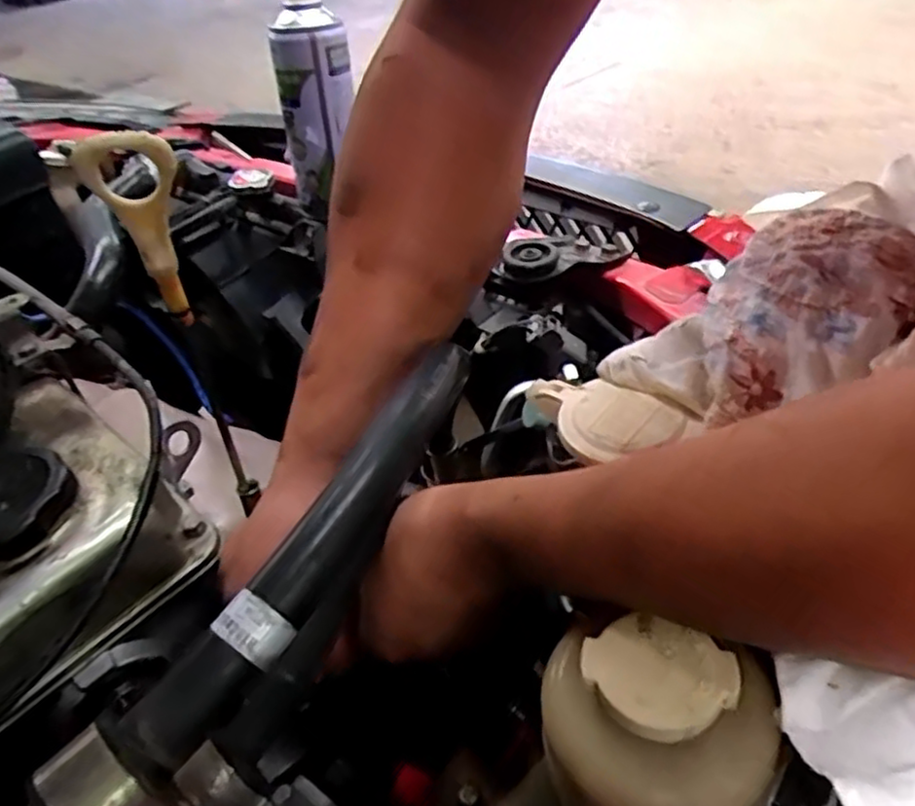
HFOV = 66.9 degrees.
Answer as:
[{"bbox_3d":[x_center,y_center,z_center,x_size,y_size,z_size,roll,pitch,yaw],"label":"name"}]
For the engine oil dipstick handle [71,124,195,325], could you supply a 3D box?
[{"bbox_3d":[-0.126,-0.071,0.289,0.034,0.083,0.016,-17,39,-12],"label":"engine oil dipstick handle"}]

